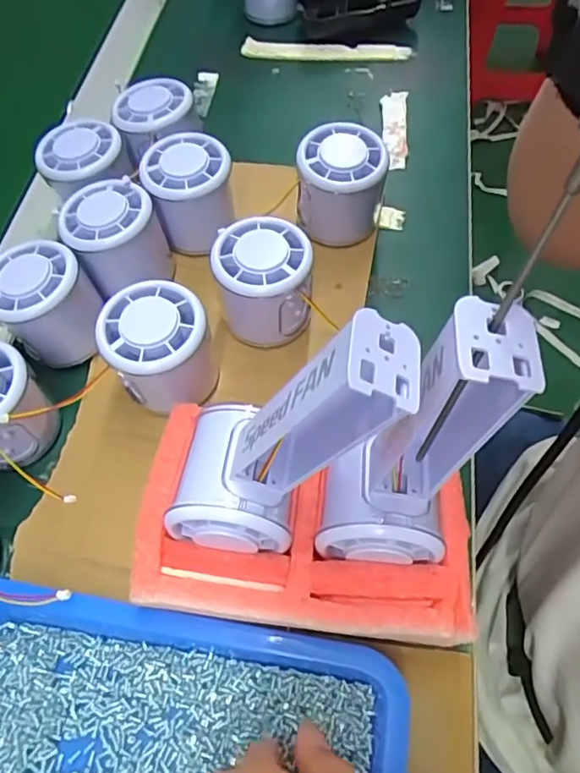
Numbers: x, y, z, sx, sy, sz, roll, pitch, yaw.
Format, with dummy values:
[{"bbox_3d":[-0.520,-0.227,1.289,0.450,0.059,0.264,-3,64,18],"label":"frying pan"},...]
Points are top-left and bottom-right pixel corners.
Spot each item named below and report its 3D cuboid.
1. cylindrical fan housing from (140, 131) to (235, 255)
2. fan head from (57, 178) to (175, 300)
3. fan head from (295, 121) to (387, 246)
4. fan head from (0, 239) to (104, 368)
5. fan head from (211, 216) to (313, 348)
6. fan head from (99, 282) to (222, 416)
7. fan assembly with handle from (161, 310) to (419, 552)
[{"bbox_3d":[-0.066,-0.126,0.384,0.053,0.067,0.052,-1,61,1],"label":"cylindrical fan housing"},{"bbox_3d":[-0.108,-0.091,0.358,0.055,0.057,0.049,-32,65,-15],"label":"fan head"},{"bbox_3d":[0.033,-0.127,0.371,0.055,0.067,0.051,-1,61,1],"label":"fan head"},{"bbox_3d":[-0.144,-0.047,0.340,0.055,0.057,0.053,-1,61,1],"label":"fan head"},{"bbox_3d":[-0.015,-0.059,0.339,0.053,0.059,0.052,-1,61,1],"label":"fan head"},{"bbox_3d":[-0.071,-0.018,0.319,0.054,0.062,0.054,-1,61,1],"label":"fan head"},{"bbox_3d":[-0.008,0.020,0.226,0.045,0.144,0.064,11,56,-30],"label":"fan assembly with handle"}]

